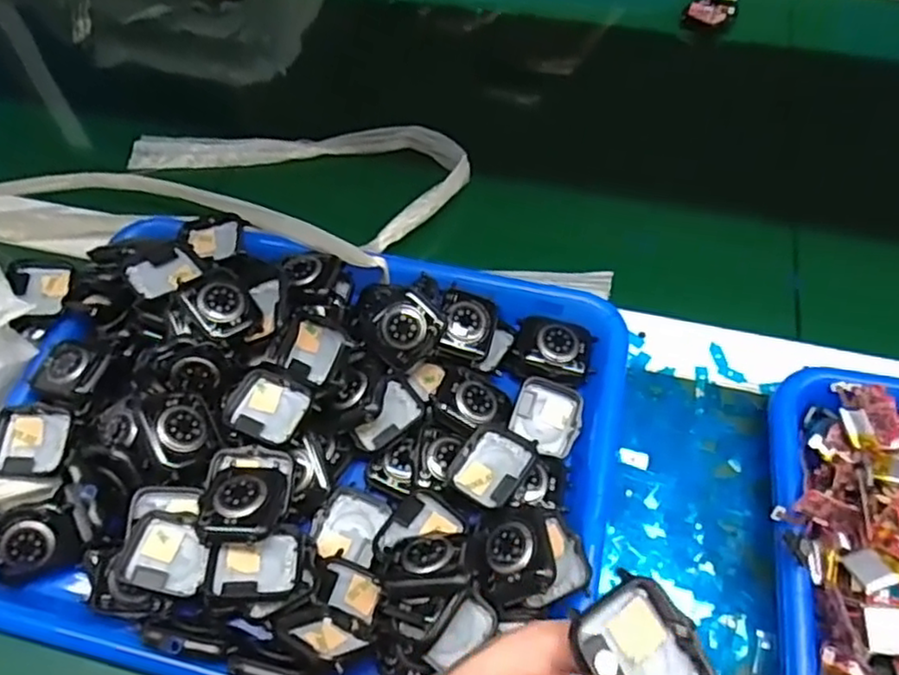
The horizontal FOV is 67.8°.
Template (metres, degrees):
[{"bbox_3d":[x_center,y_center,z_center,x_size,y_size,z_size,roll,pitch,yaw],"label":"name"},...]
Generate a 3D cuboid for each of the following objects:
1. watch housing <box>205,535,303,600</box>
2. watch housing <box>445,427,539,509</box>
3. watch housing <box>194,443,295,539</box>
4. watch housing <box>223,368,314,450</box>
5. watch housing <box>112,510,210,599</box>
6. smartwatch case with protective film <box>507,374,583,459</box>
[{"bbox_3d":[-0.091,0.108,0.317,0.041,0.007,0.029,-1,42,-6],"label":"watch housing"},{"bbox_3d":[0.022,0.067,0.348,0.036,0.010,0.040,29,64,18],"label":"watch housing"},{"bbox_3d":[-0.101,0.076,0.330,0.041,0.010,0.051,8,35,-1],"label":"watch housing"},{"bbox_3d":[-0.097,0.038,0.360,0.042,0.007,0.038,19,61,13],"label":"watch housing"},{"bbox_3d":[-0.137,0.106,0.326,0.040,0.006,0.034,24,51,-5],"label":"watch housing"},{"bbox_3d":[0.056,0.043,0.379,0.037,0.014,0.040,19,61,13],"label":"smartwatch case with protective film"}]

